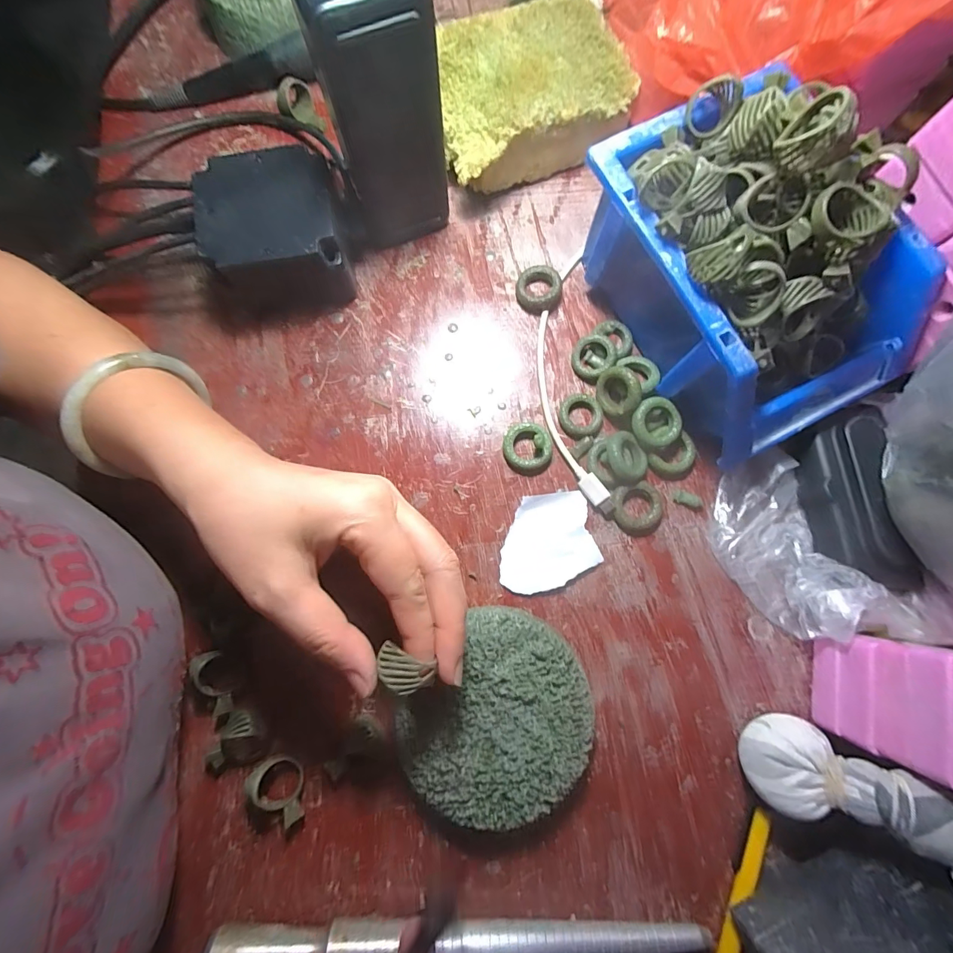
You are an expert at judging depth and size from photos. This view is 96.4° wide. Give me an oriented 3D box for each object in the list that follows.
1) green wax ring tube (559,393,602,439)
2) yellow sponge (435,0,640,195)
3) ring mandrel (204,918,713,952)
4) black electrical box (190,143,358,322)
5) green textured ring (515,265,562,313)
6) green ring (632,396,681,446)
[{"bbox_3d":[0.066,-0.039,0.271,0.026,0.007,0.028,0,79,1],"label":"green wax ring tube"},{"bbox_3d":[0.036,-0.256,0.293,0.132,0.051,0.097,-20,80,-3],"label":"yellow sponge"},{"bbox_3d":[-0.008,0.233,0.212,0.243,0.028,0.017,0,79,1],"label":"ring mandrel"},{"bbox_3d":[-0.123,-0.148,0.269,0.078,0.054,0.083,-12,79,-2],"label":"black electrical box"},{"bbox_3d":[0.042,-0.126,0.288,0.029,0.012,0.031,0,79,1],"label":"green textured ring"},{"bbox_3d":[0.110,-0.033,0.259,0.029,0.004,0.029,0,98,3],"label":"green ring"}]

